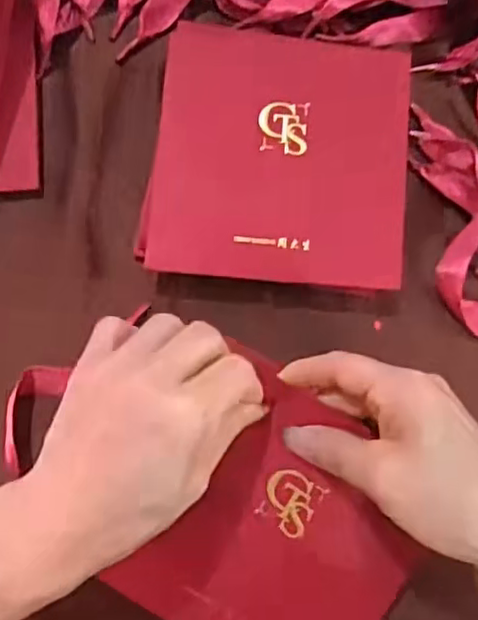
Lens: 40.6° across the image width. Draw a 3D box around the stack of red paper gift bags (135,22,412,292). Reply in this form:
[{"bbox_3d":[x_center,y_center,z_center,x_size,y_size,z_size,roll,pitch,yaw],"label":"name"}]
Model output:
[{"bbox_3d":[0.024,-0.085,0.372,0.140,0.029,0.140,7,83,-1],"label":"stack of red paper gift bags"}]

